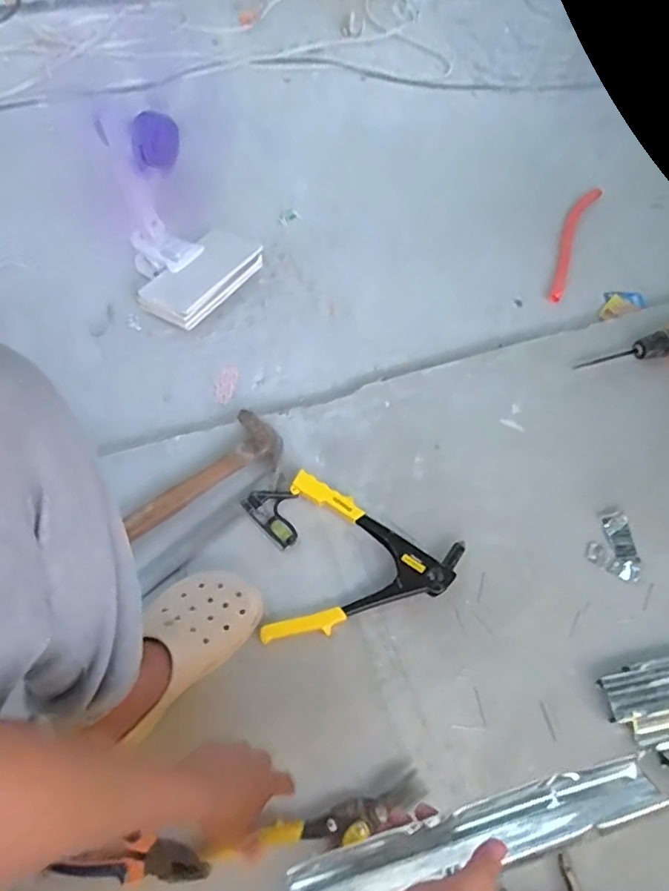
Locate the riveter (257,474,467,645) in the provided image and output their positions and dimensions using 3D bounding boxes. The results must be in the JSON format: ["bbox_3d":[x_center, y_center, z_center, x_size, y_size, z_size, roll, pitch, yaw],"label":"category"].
[{"bbox_3d":[0.041,0.163,0.760,0.235,0.031,0.216,11,59,4],"label":"riveter"}]

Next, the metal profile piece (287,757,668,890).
[{"bbox_3d":[0.119,0.307,0.451,0.306,0.025,0.053,-9,19,-13],"label":"metal profile piece"}]

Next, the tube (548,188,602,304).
[{"bbox_3d":[0.489,-0.428,1.208,0.049,0.026,0.375,24,60,11],"label":"tube"}]

